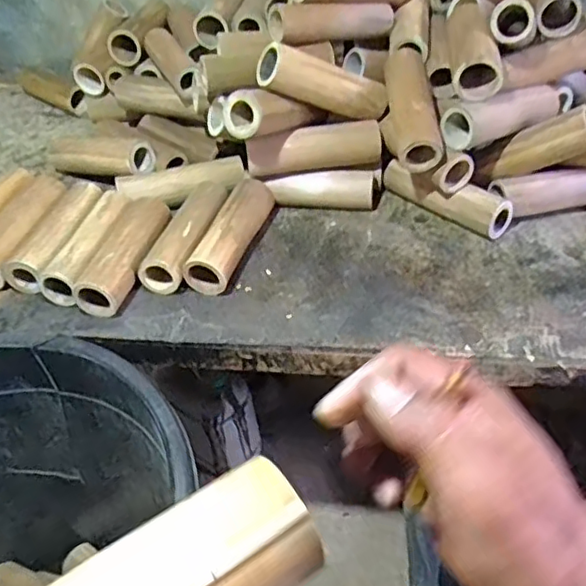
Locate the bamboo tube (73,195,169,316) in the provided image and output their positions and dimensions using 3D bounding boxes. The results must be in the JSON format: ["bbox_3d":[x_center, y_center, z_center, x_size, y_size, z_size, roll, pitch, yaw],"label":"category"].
[{"bbox_3d":[-0.204,-0.048,0.765,0.062,0.056,0.177,6,43,13],"label":"bamboo tube"}]

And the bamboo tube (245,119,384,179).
[{"bbox_3d":[0.028,-0.203,0.831,0.182,0.054,0.061,-8,42,-3],"label":"bamboo tube"}]

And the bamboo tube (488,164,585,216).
[{"bbox_3d":[0.358,-0.138,0.809,0.190,0.052,0.041,-8,42,-3],"label":"bamboo tube"}]

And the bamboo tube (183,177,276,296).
[{"bbox_3d":[-0.076,-0.075,0.783,0.052,0.052,0.182,9,44,16],"label":"bamboo tube"}]

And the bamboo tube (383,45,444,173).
[{"bbox_3d":[0.150,-0.241,0.785,0.056,0.048,0.187,-5,62,1],"label":"bamboo tube"}]

